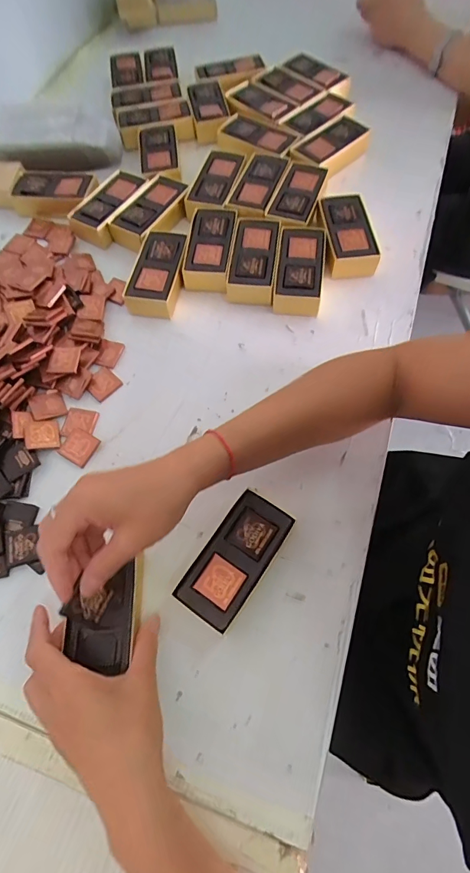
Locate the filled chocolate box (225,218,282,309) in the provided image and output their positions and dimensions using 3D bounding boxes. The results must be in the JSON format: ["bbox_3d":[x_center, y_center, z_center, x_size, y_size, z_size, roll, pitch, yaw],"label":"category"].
[{"bbox_3d":[0.023,-0.219,0.500,0.057,0.035,0.116,6,66,6],"label":"filled chocolate box"}]

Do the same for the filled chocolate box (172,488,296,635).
[{"bbox_3d":[0.002,0.108,0.359,0.054,0.032,0.111,32,71,16],"label":"filled chocolate box"}]

